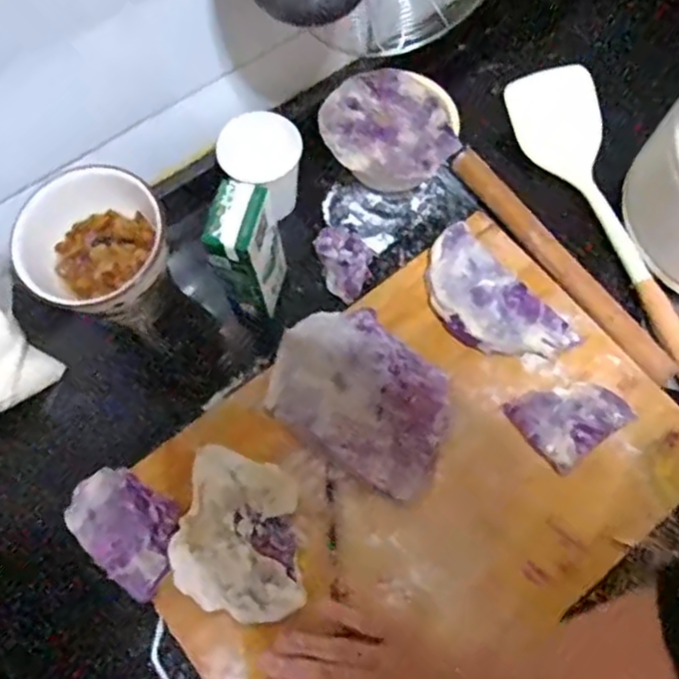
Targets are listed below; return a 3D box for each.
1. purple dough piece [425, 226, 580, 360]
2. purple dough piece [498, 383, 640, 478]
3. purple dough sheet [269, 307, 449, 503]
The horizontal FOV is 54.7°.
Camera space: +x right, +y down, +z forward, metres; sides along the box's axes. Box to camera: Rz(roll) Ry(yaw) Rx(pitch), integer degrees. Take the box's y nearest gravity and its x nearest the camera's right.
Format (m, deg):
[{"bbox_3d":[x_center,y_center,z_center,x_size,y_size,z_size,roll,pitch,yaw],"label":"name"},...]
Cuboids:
[{"bbox_3d":[0.130,-0.032,0.577,0.077,0.020,0.145,-38,76,-14],"label":"purple dough piece"},{"bbox_3d":[0.191,0.062,0.545,0.083,0.023,0.067,-34,75,-13],"label":"purple dough piece"},{"bbox_3d":[0.021,0.045,0.553,0.159,0.004,0.117,34,73,9],"label":"purple dough sheet"}]

